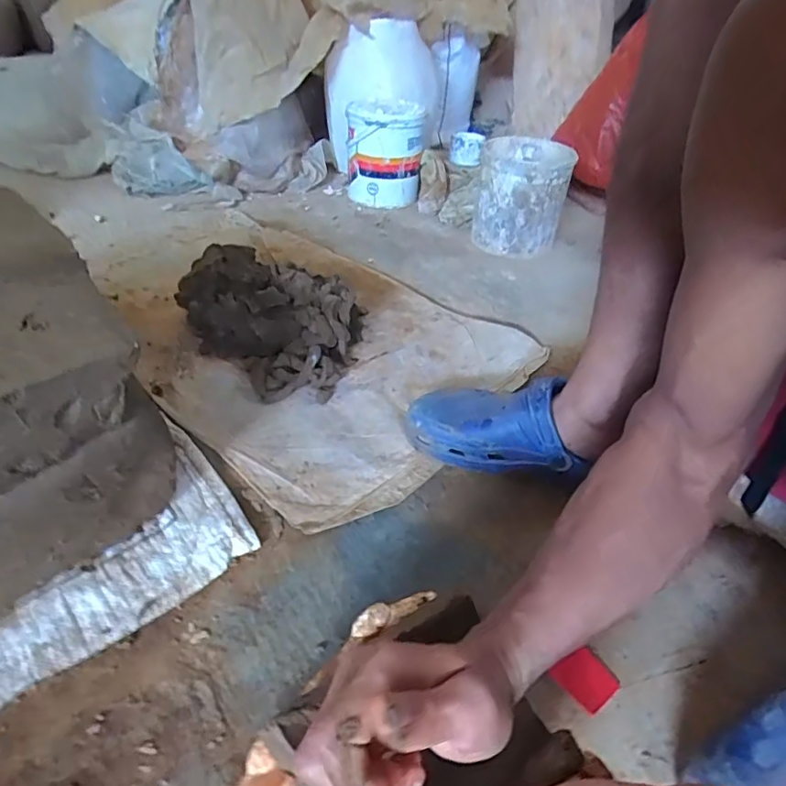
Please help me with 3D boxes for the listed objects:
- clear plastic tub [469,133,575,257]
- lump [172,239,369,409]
[{"bbox_3d":[0.246,-0.378,1.014,0.161,0.191,0.148,9,40,4],"label":"clear plastic tub"},{"bbox_3d":[-0.176,-0.107,0.717,0.250,0.100,0.227,9,40,5],"label":"lump"}]

